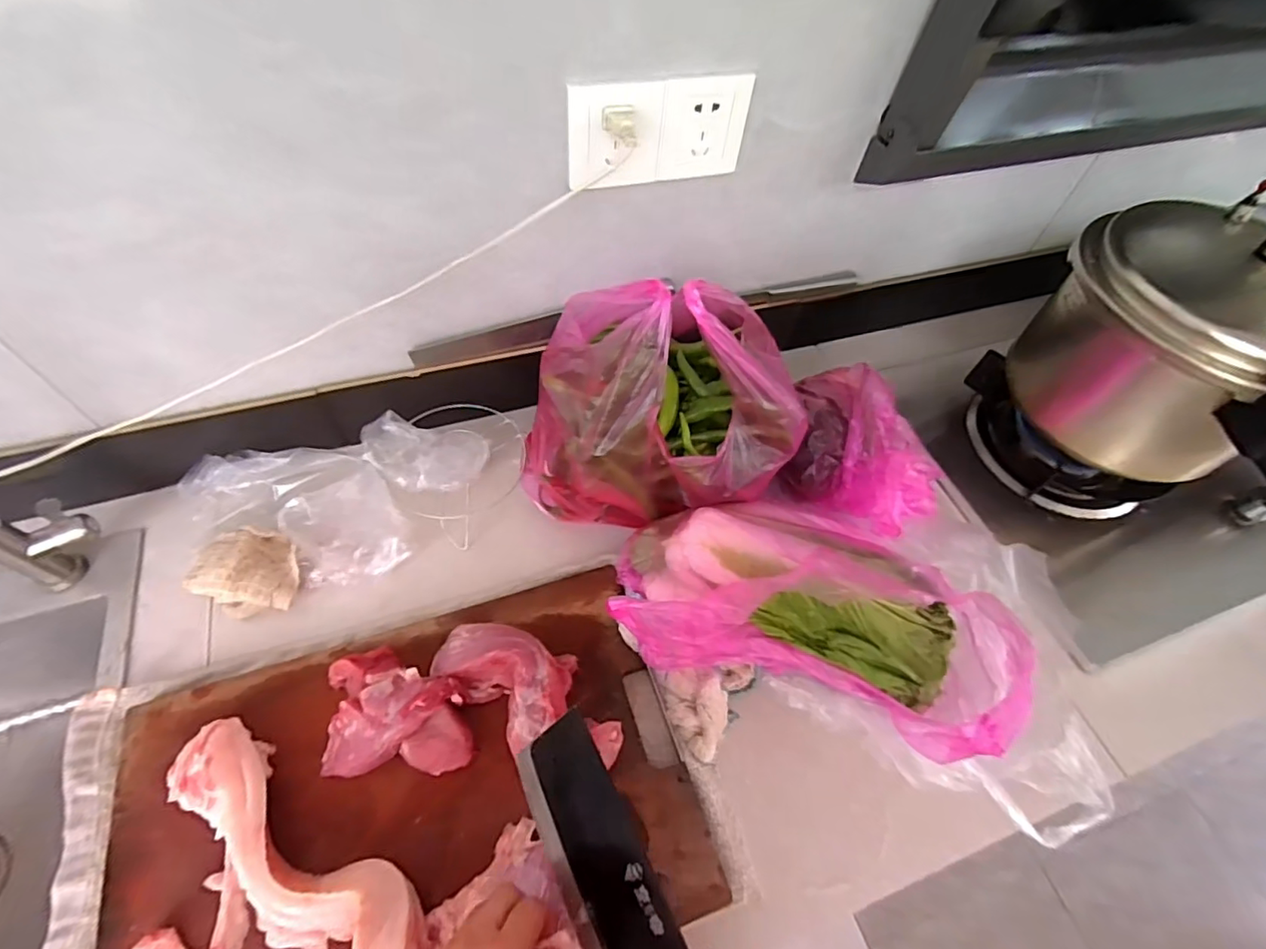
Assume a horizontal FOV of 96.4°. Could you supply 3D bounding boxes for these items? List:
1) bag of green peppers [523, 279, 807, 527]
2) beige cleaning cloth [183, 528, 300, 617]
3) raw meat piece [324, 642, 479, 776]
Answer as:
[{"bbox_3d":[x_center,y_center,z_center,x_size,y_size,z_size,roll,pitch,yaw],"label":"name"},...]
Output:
[{"bbox_3d":[0.024,-0.067,0.551,0.267,0.233,0.170,2,56,-2],"label":"bag of green peppers"},{"bbox_3d":[-0.386,0.093,0.563,0.096,0.034,0.084,-4,56,-6],"label":"beige cleaning cloth"},{"bbox_3d":[-0.201,0.200,0.485,0.125,0.033,0.099,1,56,-3],"label":"raw meat piece"}]

